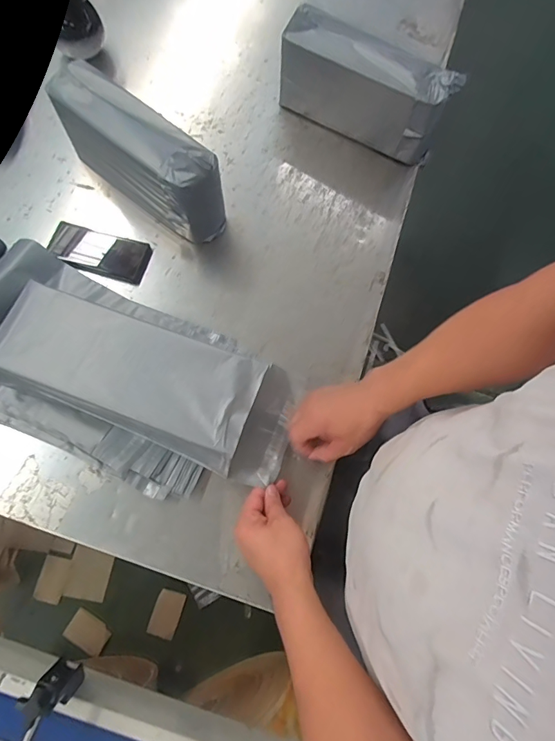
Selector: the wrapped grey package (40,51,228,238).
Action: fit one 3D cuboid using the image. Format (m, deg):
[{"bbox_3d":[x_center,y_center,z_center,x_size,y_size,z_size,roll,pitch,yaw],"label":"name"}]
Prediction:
[{"bbox_3d":[-0.225,-0.358,0.702,0.311,0.156,0.089,40,74,10],"label":"wrapped grey package"}]

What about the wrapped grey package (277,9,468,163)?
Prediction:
[{"bbox_3d":[0.157,-0.517,0.777,0.314,0.159,0.079,32,72,8],"label":"wrapped grey package"}]

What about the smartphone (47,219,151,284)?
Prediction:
[{"bbox_3d":[-0.309,-0.204,0.718,0.174,0.015,0.084,19,72,3],"label":"smartphone"}]

